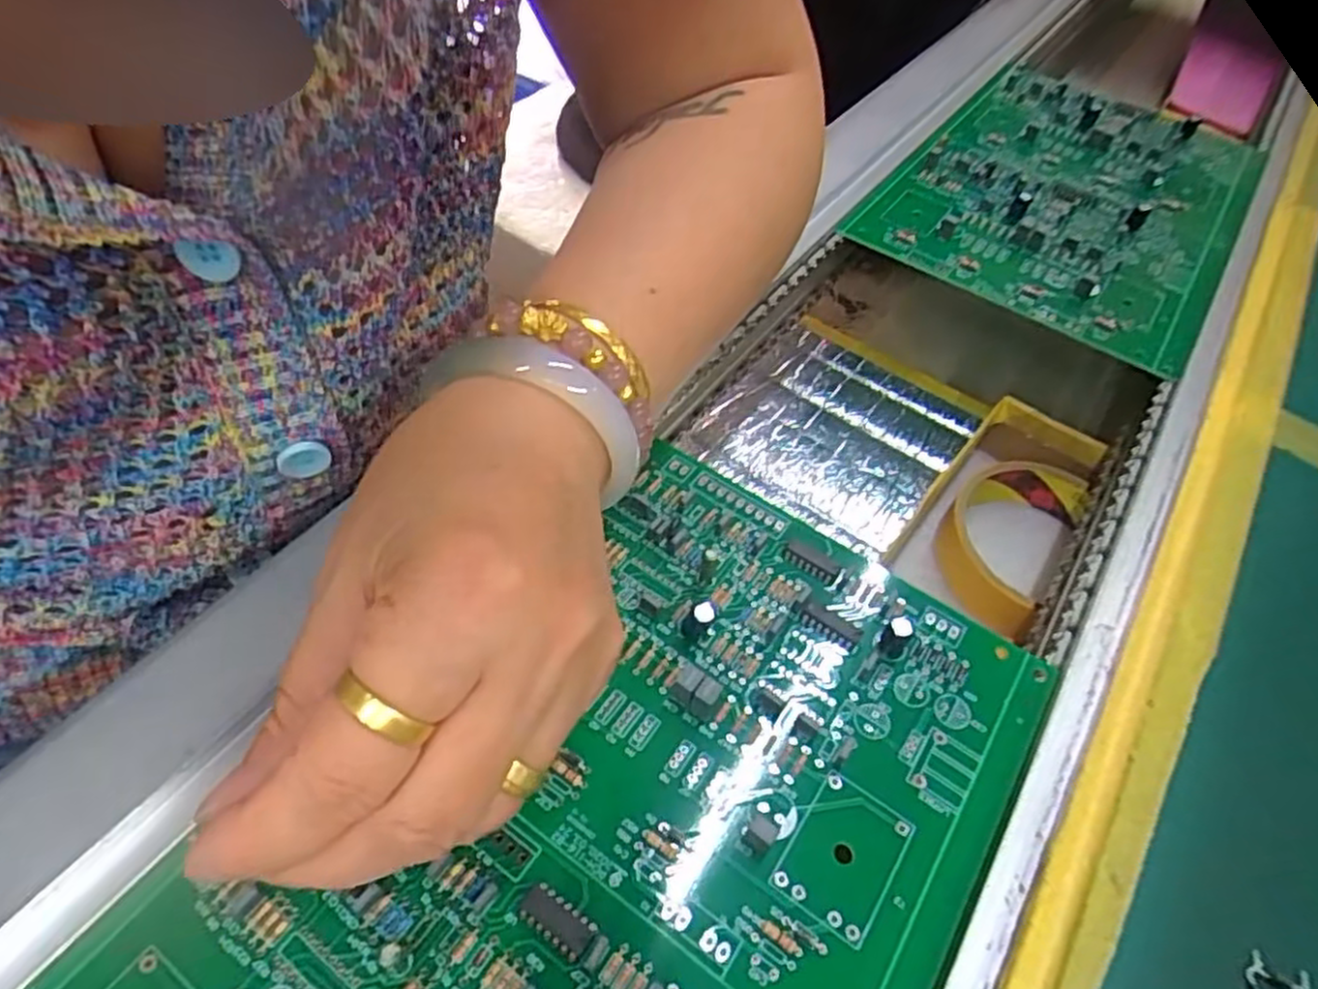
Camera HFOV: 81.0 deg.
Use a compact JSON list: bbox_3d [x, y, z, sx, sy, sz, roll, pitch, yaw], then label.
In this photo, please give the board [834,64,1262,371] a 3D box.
[{"bbox_3d":[0.235,-0.175,0.438,0.160,0.012,0.269,30,55,18],"label":"board"}]

